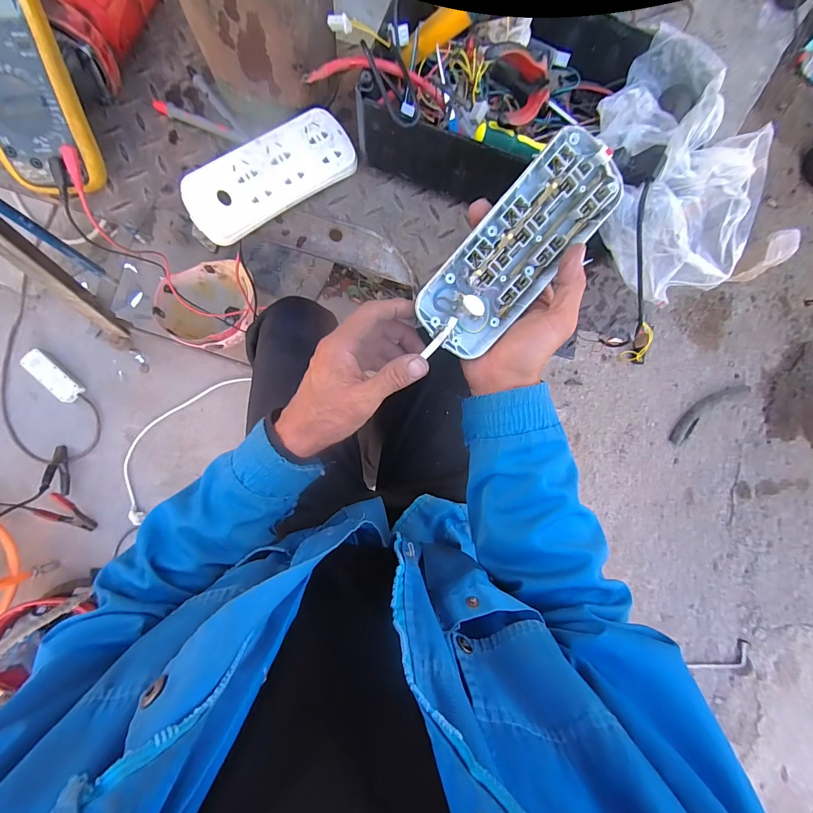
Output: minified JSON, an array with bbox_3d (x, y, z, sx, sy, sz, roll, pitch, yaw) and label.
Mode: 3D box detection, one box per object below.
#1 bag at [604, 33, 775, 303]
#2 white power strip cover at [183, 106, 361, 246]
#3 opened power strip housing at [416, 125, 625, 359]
[{"bbox_3d":[0.274,-0.256,0.388,0.171,0.081,0.273,-18,86,-9],"label":"bag"},{"bbox_3d":[-0.150,-0.257,0.409,0.193,0.015,0.082,-37,89,-9],"label":"white power strip cover"},{"bbox_3d":[0.094,-0.131,0.308,0.074,0.031,0.195,41,98,-1],"label":"opened power strip housing"}]

